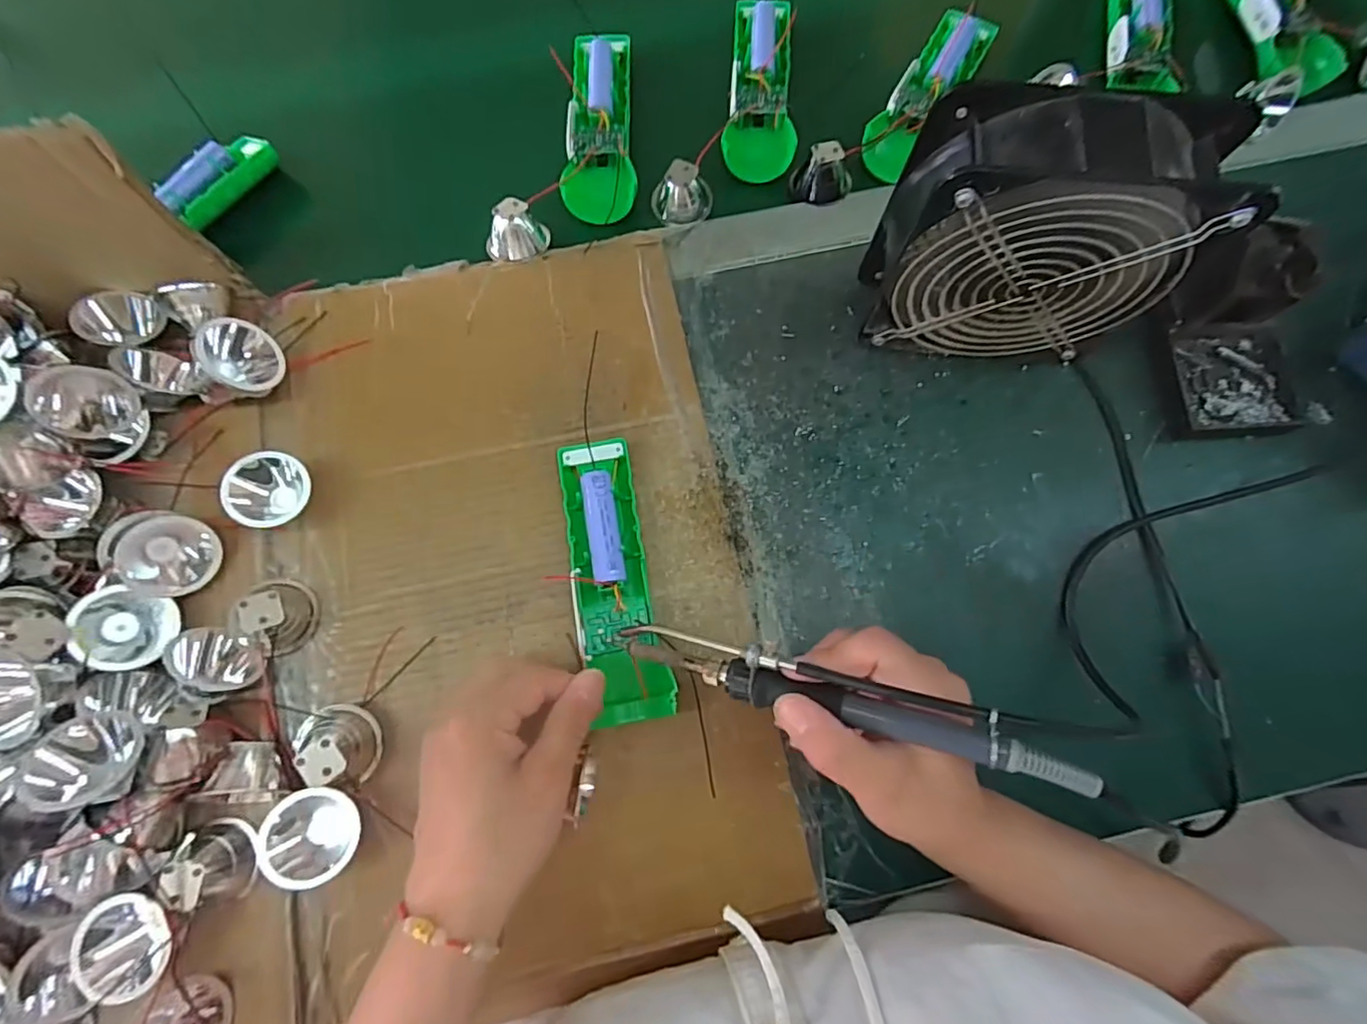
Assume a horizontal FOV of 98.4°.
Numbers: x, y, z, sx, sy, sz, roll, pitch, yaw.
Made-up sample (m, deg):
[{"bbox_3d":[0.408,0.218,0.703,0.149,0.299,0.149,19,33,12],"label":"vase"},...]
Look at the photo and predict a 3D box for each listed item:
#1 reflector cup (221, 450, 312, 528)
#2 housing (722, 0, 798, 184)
[{"bbox_3d":[-0.246,-0.015,0.351,0.045,0.019,0.042,-7,106,-25],"label":"reflector cup"},{"bbox_3d":[0.057,-0.306,0.427,0.048,0.021,0.143,4,76,1],"label":"housing"}]

